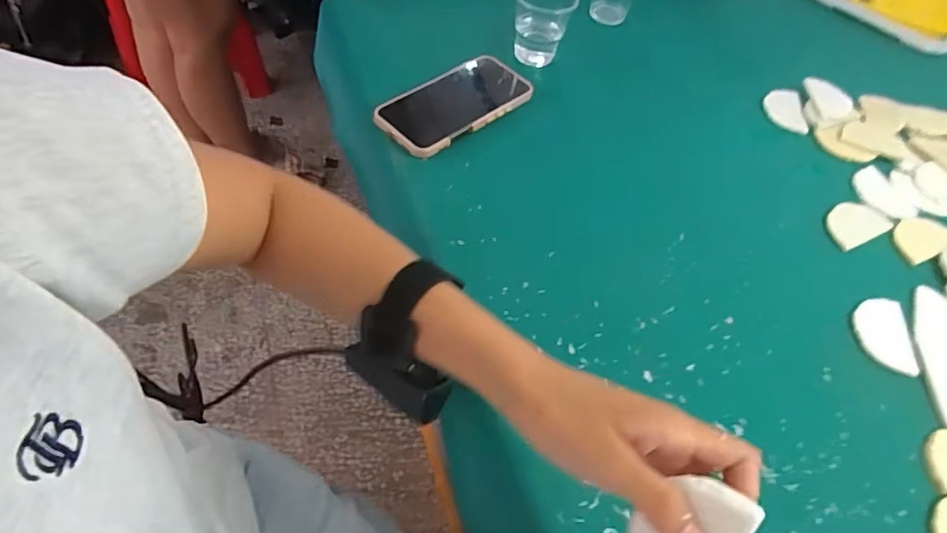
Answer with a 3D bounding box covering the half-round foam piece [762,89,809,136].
[{"bbox_3d":[0.357,-0.178,0.637,0.042,0.015,0.066,8,54,0],"label":"half-round foam piece"}]

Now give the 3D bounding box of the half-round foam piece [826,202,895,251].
[{"bbox_3d":[0.371,-0.043,0.540,0.070,0.004,0.042,-22,60,-20],"label":"half-round foam piece"}]

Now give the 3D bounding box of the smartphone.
[{"bbox_3d":[-0.019,-0.170,0.570,0.160,0.013,0.081,-36,67,-23],"label":"smartphone"}]

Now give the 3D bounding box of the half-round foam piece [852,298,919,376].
[{"bbox_3d":[0.343,0.053,0.462,0.047,0.004,0.071,15,54,5],"label":"half-round foam piece"}]

